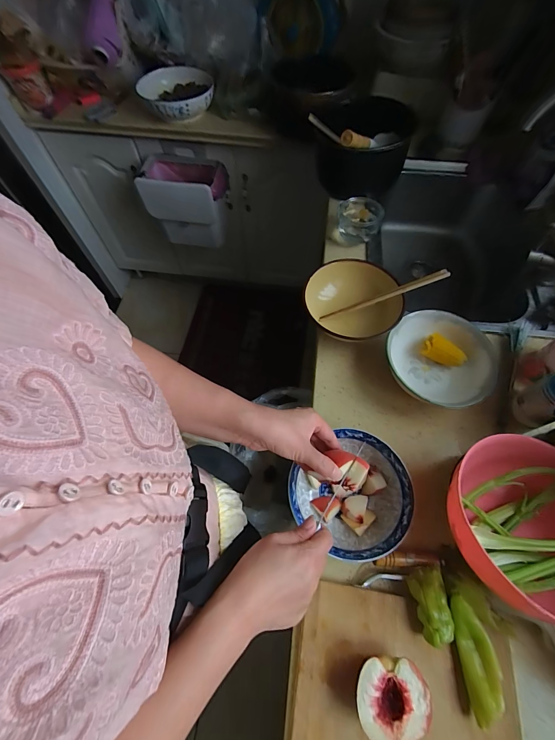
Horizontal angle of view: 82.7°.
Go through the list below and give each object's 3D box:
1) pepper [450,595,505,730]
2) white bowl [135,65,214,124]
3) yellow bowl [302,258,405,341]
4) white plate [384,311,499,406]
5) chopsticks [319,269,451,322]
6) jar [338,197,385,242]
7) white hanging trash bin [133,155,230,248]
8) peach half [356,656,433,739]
[{"bbox_3d":[0.234,0.336,0.371,0.034,0.029,0.111,-1,63,0],"label":"pepper"},{"bbox_3d":[-0.310,-0.843,0.968,0.220,0.073,0.229,0,63,0],"label":"white bowl"},{"bbox_3d":[0.134,-0.123,0.587,0.156,0.071,0.167,0,63,0],"label":"yellow bowl"},{"bbox_3d":[0.276,-0.013,0.553,0.173,0.070,0.166,22,66,11],"label":"white plate"},{"bbox_3d":[0.189,-0.133,0.578,0.231,0.015,0.016,-18,62,16],"label":"chopsticks"},{"bbox_3d":[0.187,-0.343,0.718,0.093,0.062,0.093,0,63,0],"label":"jar"},{"bbox_3d":[-0.318,-0.592,1.135,0.282,0.246,0.152,8,64,4],"label":"white hanging trash bin"},{"bbox_3d":[0.126,0.366,0.353,0.076,0.039,0.070,0,63,0],"label":"peach half"}]

